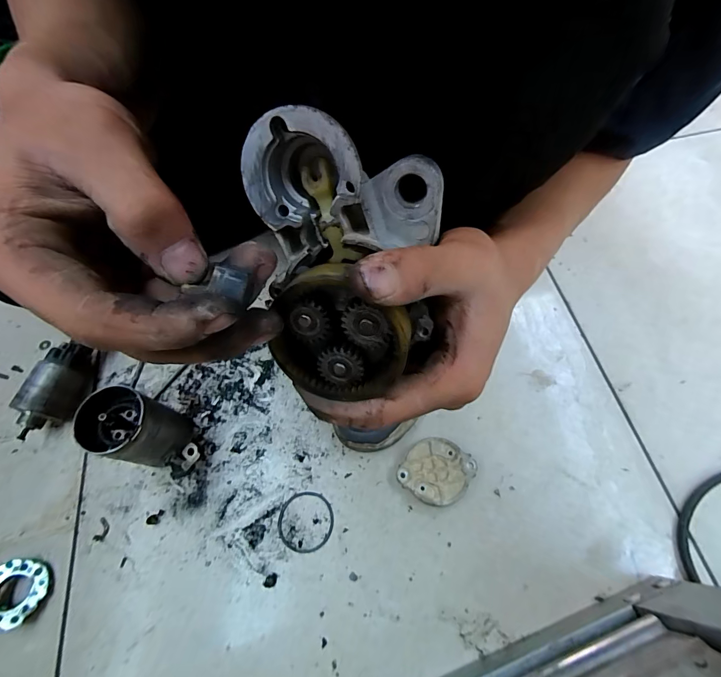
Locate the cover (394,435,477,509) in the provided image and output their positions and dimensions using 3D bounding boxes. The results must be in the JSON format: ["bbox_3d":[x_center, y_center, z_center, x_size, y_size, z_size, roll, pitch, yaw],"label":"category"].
[{"bbox_3d":[0.079,0.140,0.406,0.066,0.020,0.064,31,68,17],"label":"cover"}]

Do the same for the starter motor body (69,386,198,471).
[{"bbox_3d":[-0.216,0.097,0.396,0.080,0.106,0.064,12,64,9],"label":"starter motor body"}]

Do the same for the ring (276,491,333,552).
[{"bbox_3d":[-0.057,0.188,0.396,0.057,0.004,0.057,-1,63,2],"label":"ring"}]

